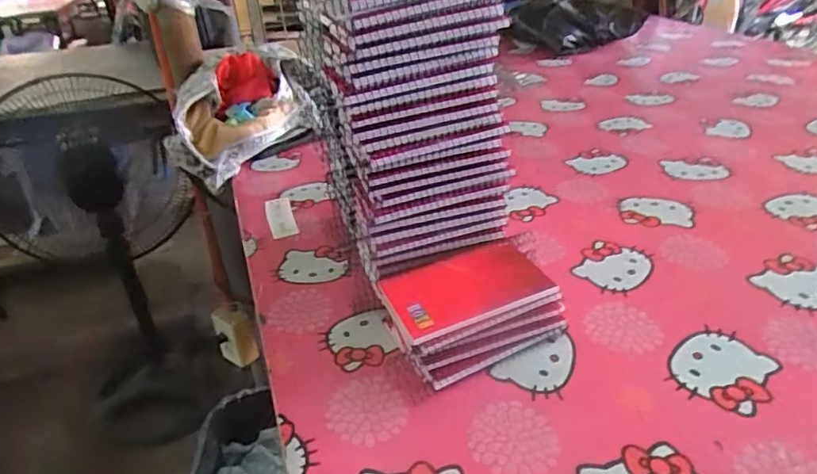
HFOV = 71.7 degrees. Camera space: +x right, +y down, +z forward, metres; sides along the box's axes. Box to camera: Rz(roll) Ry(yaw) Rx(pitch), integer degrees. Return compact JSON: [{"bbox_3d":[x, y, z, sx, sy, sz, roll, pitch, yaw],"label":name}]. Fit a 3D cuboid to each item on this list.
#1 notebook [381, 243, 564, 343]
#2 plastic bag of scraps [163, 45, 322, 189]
[{"bbox_3d":[0.048,0.043,0.484,0.129,0.015,0.085,-15,32,-15],"label":"notebook"},{"bbox_3d":[-0.261,-0.212,0.934,0.256,0.150,0.165,-29,38,-34],"label":"plastic bag of scraps"}]

